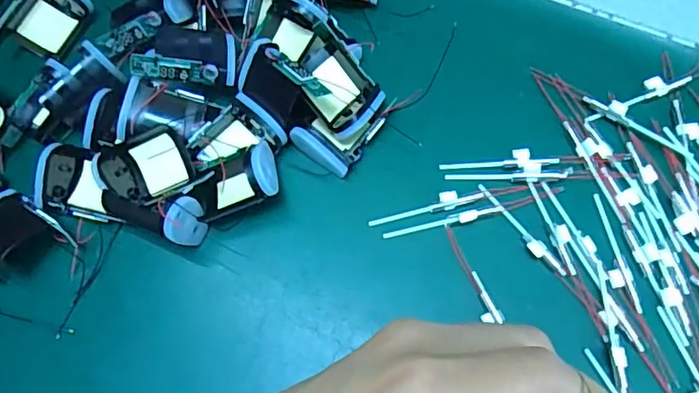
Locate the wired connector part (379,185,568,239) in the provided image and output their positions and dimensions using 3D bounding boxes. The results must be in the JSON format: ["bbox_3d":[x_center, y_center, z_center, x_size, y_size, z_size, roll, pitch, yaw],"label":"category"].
[{"bbox_3d":[0.064,0.009,0.283,0.093,0.005,0.006,-15,68,-1],"label":"wired connector part"}]

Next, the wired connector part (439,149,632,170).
[{"bbox_3d":[0.096,-0.020,0.291,0.095,0.008,0.011,-5,68,3],"label":"wired connector part"}]

